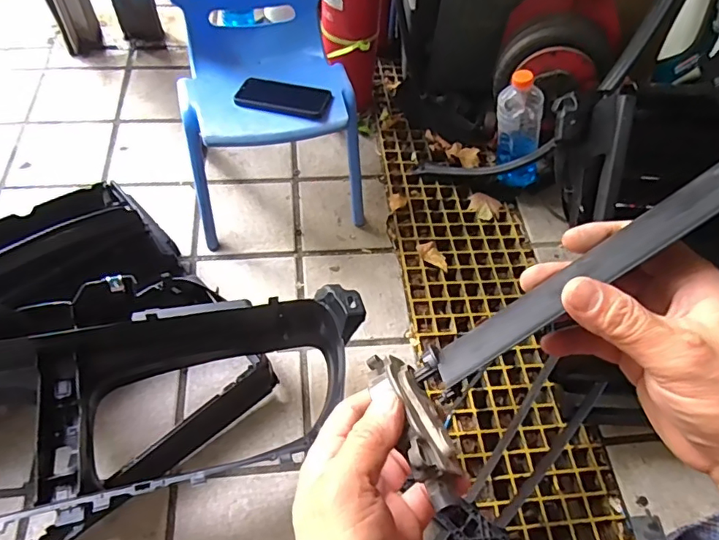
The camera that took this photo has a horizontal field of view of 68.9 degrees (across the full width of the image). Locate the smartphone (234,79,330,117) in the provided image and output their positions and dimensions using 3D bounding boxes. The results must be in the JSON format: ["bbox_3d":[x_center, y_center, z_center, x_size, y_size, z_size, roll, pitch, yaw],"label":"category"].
[{"bbox_3d":[-0.135,-0.309,0.943,0.164,0.015,0.082,9,56,2],"label":"smartphone"}]

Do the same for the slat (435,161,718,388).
[{"bbox_3d":[0.162,-0.021,0.290,0.281,0.008,0.043,-37,18,9],"label":"slat"}]

